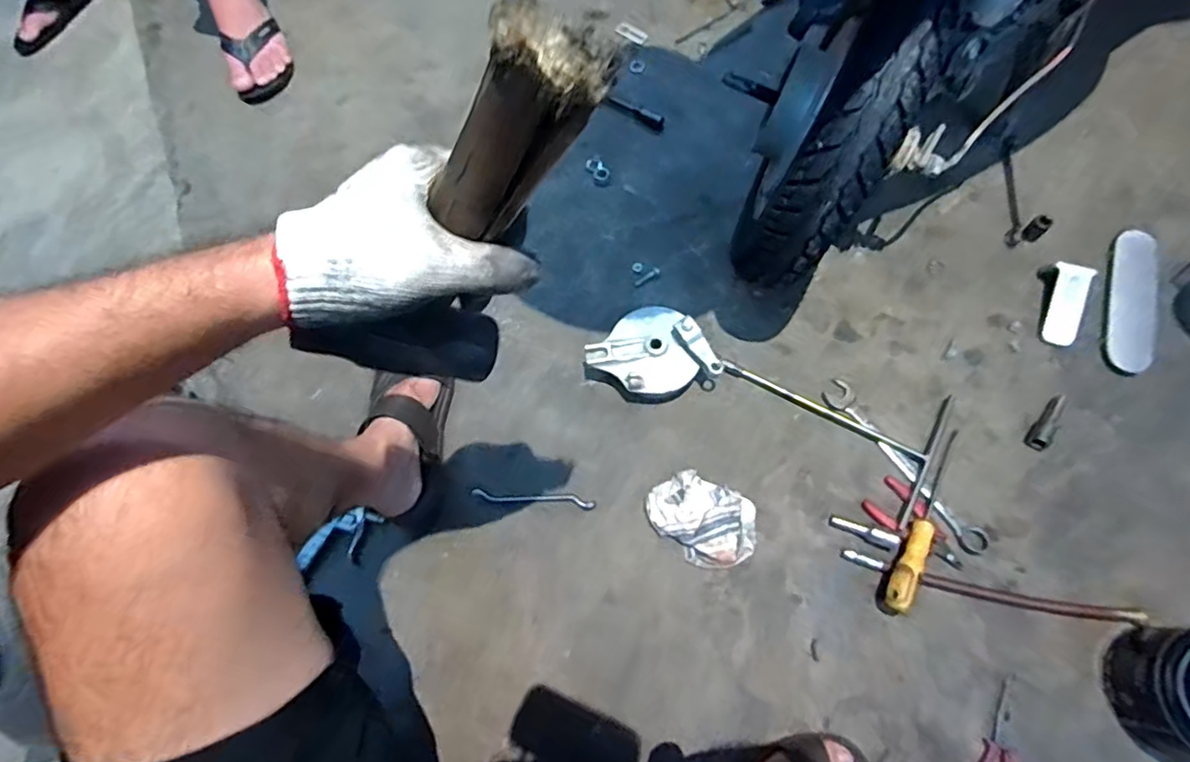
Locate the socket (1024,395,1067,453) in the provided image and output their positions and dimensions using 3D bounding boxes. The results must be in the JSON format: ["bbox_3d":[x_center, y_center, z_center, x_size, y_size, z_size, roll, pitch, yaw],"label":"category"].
[{"bbox_3d":[0.577,0.055,0.758,0.024,0.016,0.086,37,74,16],"label":"socket"}]

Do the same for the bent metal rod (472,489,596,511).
[{"bbox_3d":[-0.078,0.150,0.760,0.157,0.008,0.019,4,68,4],"label":"bent metal rod"}]

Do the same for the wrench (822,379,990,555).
[{"bbox_3d":[0.388,0.104,0.751,0.041,0.018,0.261,-31,70,-10],"label":"wrench"}]

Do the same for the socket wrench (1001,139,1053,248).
[{"bbox_3d":[0.642,-0.287,0.884,0.052,0.027,0.198,11,69,7],"label":"socket wrench"}]

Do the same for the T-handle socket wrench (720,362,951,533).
[{"bbox_3d":[0.305,0.036,0.784,0.281,0.023,0.192,29,72,13],"label":"T-handle socket wrench"}]

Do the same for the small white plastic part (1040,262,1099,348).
[{"bbox_3d":[0.642,-0.101,0.806,0.051,0.016,0.113,18,88,10],"label":"small white plastic part"}]

